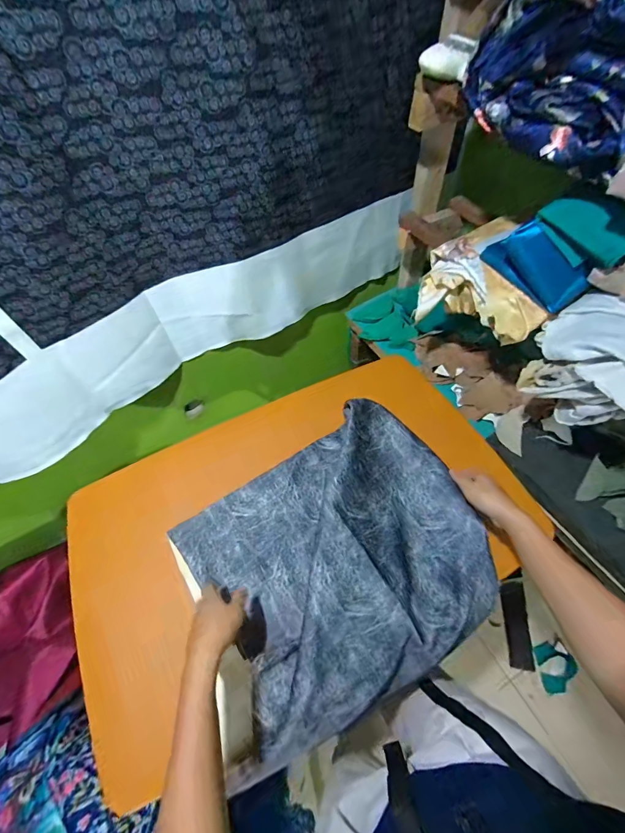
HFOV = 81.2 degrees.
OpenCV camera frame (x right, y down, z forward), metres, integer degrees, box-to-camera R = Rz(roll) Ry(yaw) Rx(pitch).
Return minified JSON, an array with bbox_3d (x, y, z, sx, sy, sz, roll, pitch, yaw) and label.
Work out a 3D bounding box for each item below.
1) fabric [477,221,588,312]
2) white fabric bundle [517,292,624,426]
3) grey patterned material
[{"bbox_3d":[0.352,-0.243,0.583,0.038,0.084,0.170,-40,64,-21],"label":"fabric"},{"bbox_3d":[0.437,-0.077,0.571,0.113,0.175,0.184,-30,61,-16],"label":"white fabric bundle"},{"bbox_3d":[0.040,0.203,0.569,0.438,0.084,0.379,-25,60,-13],"label":"grey patterned material"}]

